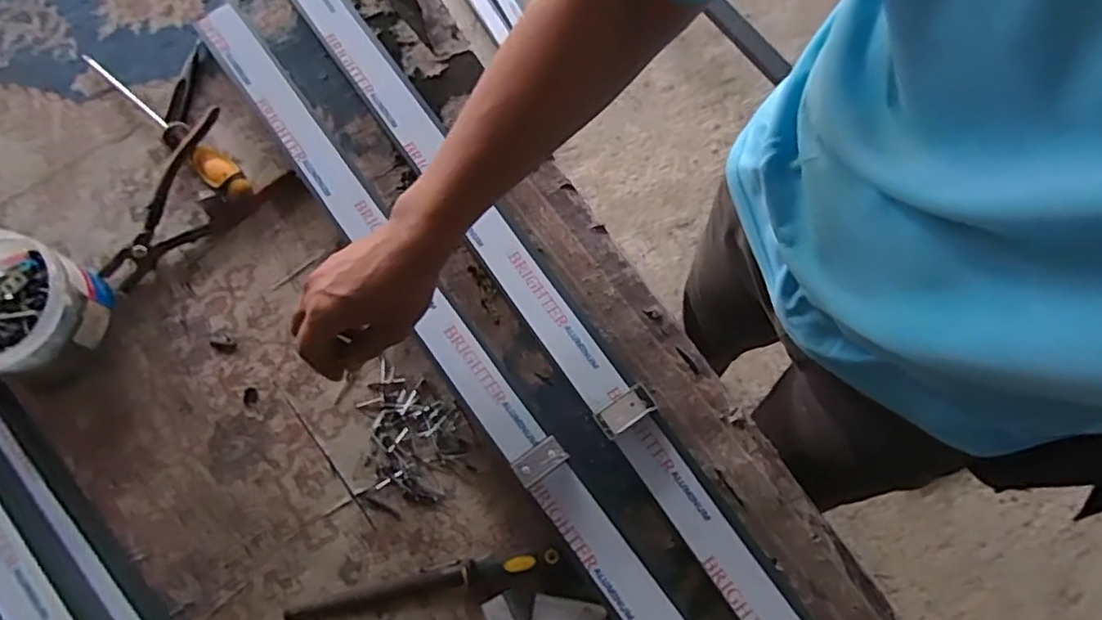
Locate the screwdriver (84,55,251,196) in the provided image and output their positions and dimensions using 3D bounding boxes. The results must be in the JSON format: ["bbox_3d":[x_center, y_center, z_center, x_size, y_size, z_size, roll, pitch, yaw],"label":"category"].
[{"bbox_3d":[-0.392,-0.194,0.639,0.253,0.031,0.032,41,78,11],"label":"screwdriver"}]

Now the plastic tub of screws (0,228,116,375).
[{"bbox_3d":[-0.456,0.001,0.547,0.115,0.089,0.112,0,73,-1],"label":"plastic tub of screws"}]

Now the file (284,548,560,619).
[{"bbox_3d":[-0.106,0.226,0.521,0.224,0.018,0.021,-11,73,-3],"label":"file"}]

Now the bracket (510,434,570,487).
[{"bbox_3d":[-0.009,0.127,0.535,0.045,0.004,0.026,-35,68,-10],"label":"bracket"}]

